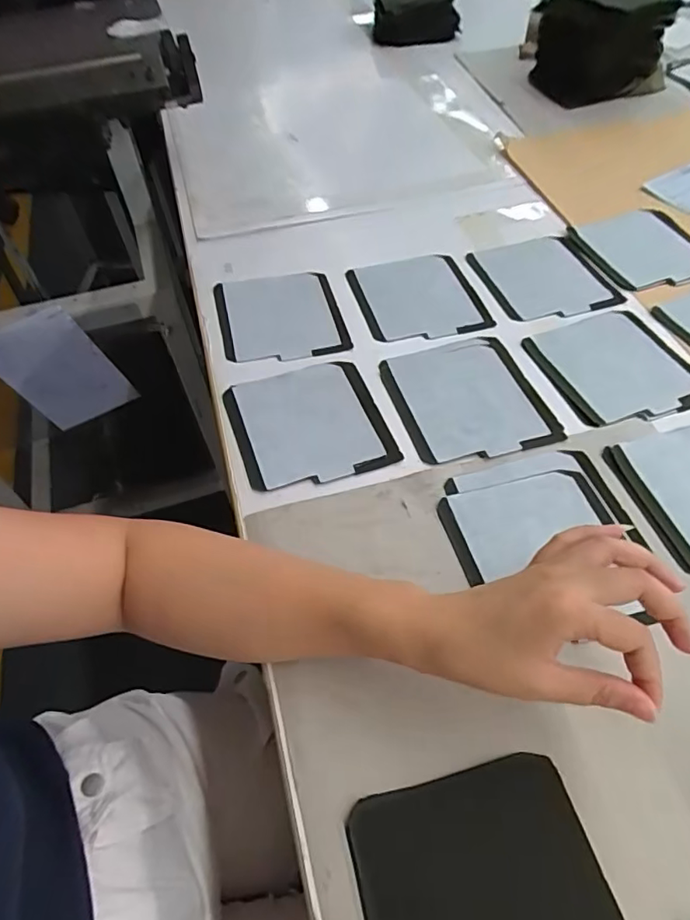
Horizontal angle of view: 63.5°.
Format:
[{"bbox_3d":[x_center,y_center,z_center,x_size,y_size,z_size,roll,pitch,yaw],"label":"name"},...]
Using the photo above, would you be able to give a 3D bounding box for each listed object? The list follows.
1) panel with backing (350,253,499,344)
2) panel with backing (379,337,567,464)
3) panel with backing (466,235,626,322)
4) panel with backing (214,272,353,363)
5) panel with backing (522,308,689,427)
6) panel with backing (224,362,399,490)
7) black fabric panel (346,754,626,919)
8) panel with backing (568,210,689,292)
[{"bbox_3d":[0.079,-0.180,0.615,0.128,0.009,0.136,-13,54,-6],"label":"panel with backing"},{"bbox_3d":[0.113,-0.060,0.521,0.130,0.006,0.140,-15,54,-7],"label":"panel with backing"},{"bbox_3d":[0.221,-0.207,0.628,0.124,0.006,0.134,-15,54,-7],"label":"panel with backing"},{"bbox_3d":[-0.069,-0.154,0.593,0.127,0.017,0.129,-12,54,-5],"label":"panel with backing"},{"bbox_3d":[0.262,-0.092,0.540,0.127,0.009,0.135,-17,55,-9],"label":"panel with backing"},{"bbox_3d":[-0.034,-0.033,0.504,0.128,0.015,0.129,-18,55,-10],"label":"panel with backing"},{"bbox_3d":[0.079,0.244,0.295,0.131,0.006,0.136,-13,54,-6],"label":"black fabric panel"},{"bbox_3d":[0.346,-0.244,0.644,0.123,0.009,0.134,-17,55,-9],"label":"panel with backing"}]

